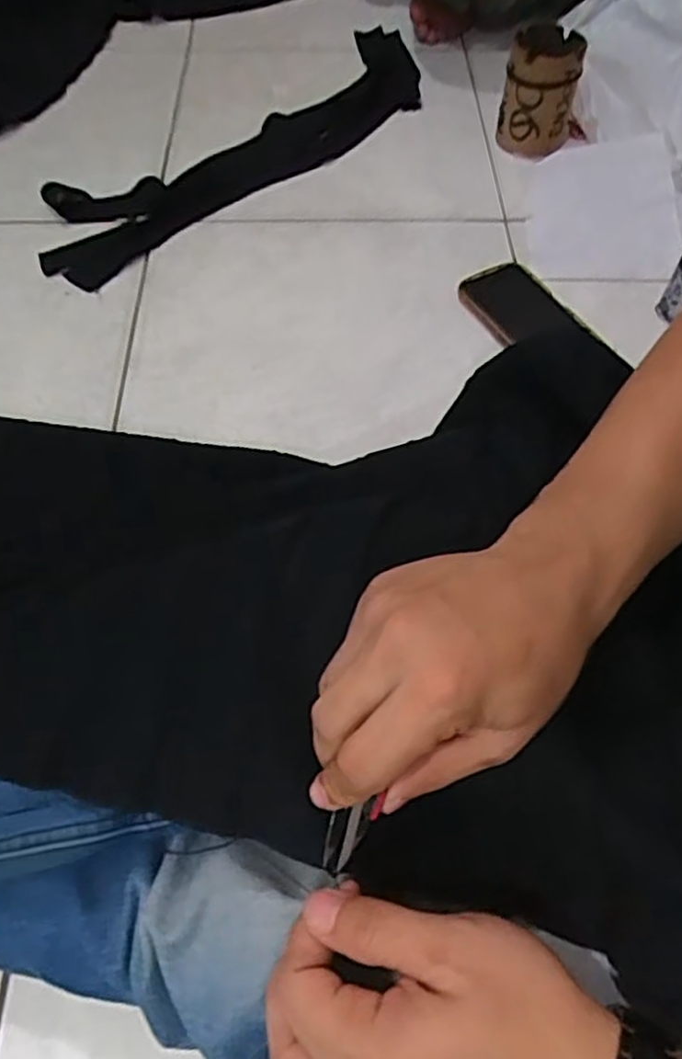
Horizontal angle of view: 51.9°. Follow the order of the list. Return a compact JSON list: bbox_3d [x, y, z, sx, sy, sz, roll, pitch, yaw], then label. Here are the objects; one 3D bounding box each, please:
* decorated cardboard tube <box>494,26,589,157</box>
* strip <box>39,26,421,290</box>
[{"bbox_3d":[0.238,-0.522,0.838,0.085,0.110,0.097,15,59,9],"label":"decorated cardboard tube"},{"bbox_3d":[-0.105,-0.495,0.880,0.639,0.034,0.188,-40,66,-23],"label":"strip"}]

